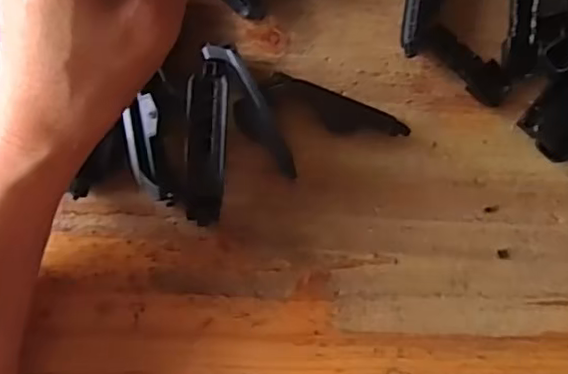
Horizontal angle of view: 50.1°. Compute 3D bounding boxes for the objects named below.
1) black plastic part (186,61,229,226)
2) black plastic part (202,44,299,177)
[{"bbox_3d":[-0.037,-0.020,0.292,0.019,0.014,0.075,2,82,-5],"label":"black plastic part"},{"bbox_3d":[-0.016,-0.037,0.293,0.016,0.013,0.072,-29,86,-9],"label":"black plastic part"}]

